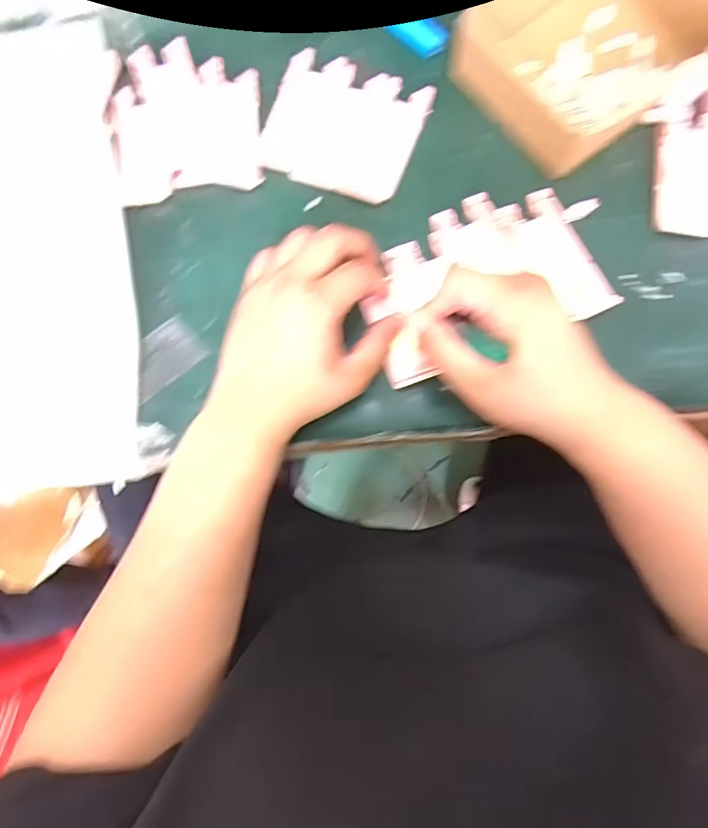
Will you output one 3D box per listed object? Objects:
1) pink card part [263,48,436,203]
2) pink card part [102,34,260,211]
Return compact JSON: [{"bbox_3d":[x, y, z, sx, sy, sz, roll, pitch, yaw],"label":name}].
[{"bbox_3d":[-0.009,-0.235,0.407,0.122,0.008,0.110,22,81,7],"label":"pink card part"},{"bbox_3d":[-0.138,-0.238,0.408,0.120,0.011,0.123,-11,88,-1],"label":"pink card part"}]

